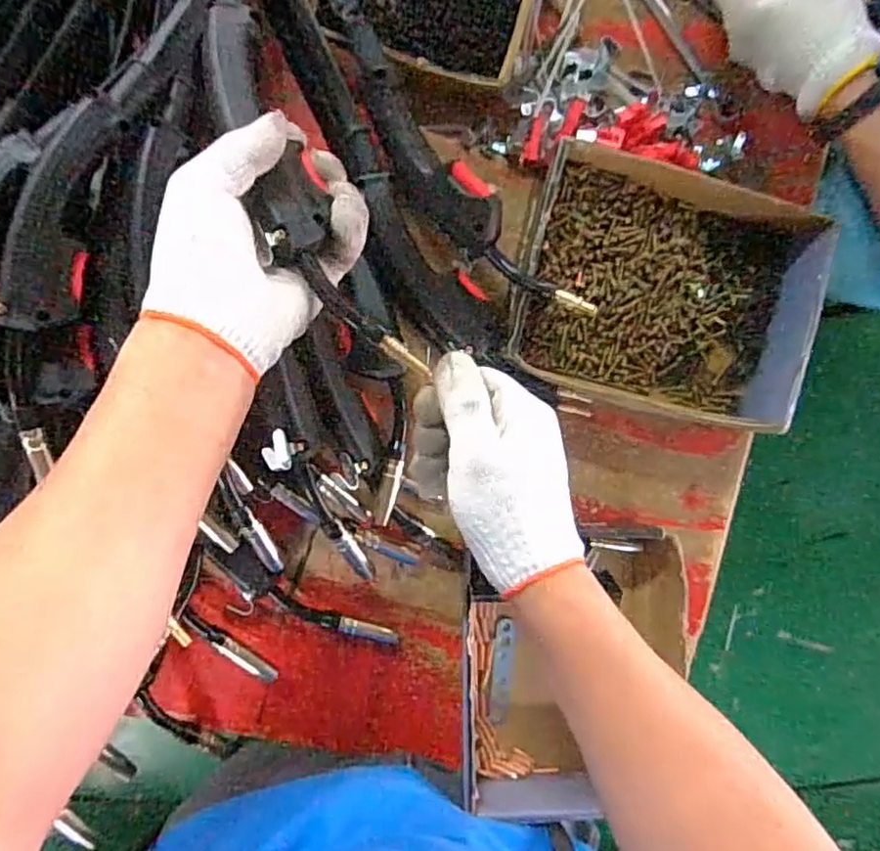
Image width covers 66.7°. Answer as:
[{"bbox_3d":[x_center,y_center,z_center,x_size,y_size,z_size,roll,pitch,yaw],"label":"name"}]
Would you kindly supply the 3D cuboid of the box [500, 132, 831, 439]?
[{"bbox_3d":[0.186,-0.107,0.567,0.244,0.067,0.184,15,93,-6],"label":"box"}]

